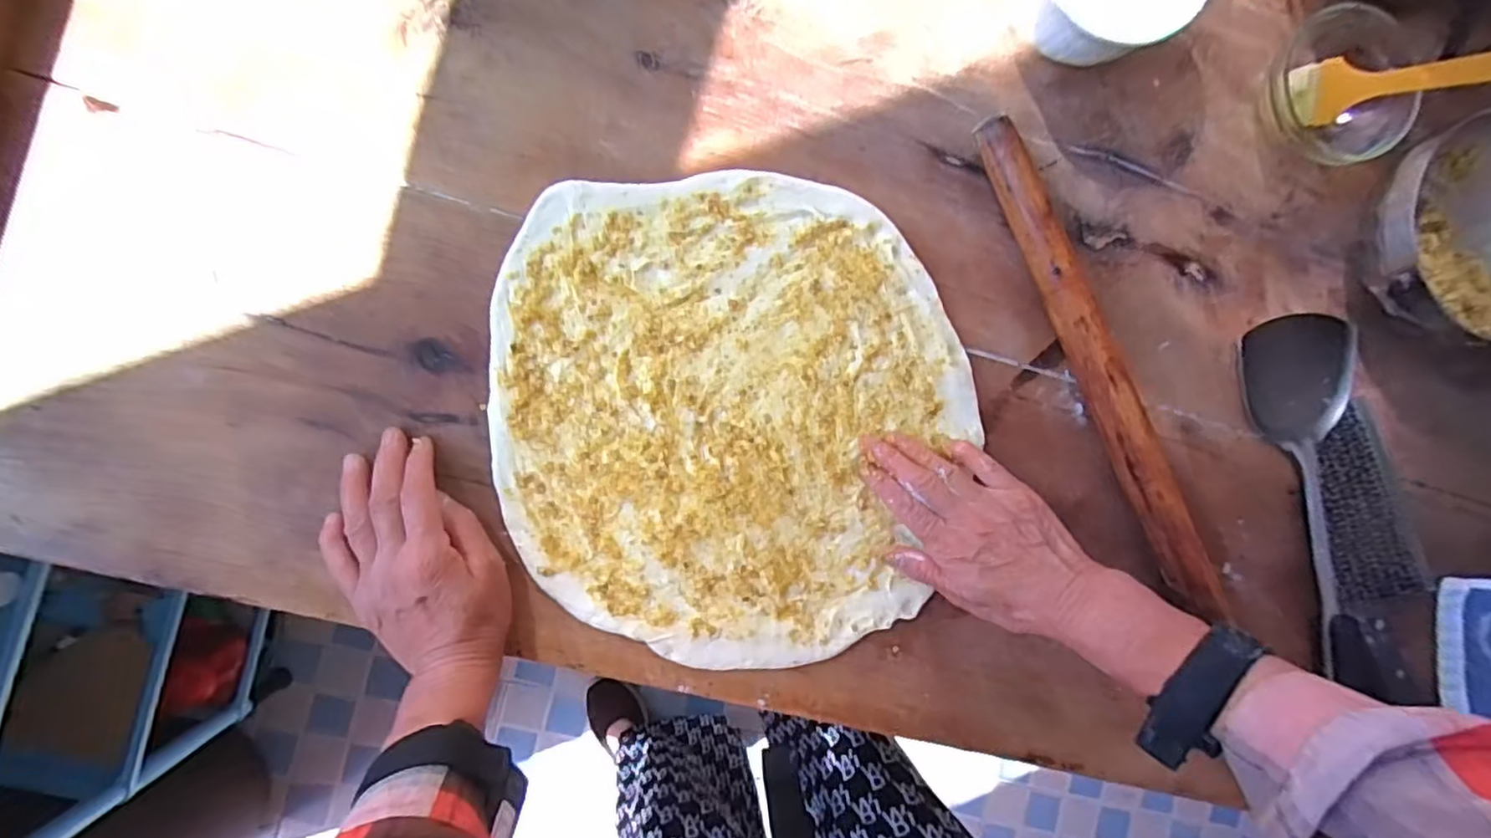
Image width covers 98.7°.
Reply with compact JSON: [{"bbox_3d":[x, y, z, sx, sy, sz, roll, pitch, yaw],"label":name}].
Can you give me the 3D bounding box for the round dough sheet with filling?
[{"bbox_3d":[-0.004,0.000,0.420,0.302,0.008,0.309,0,90,-6],"label":"round dough sheet with filling"}]

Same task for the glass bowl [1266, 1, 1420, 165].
[{"bbox_3d":[0.413,-0.232,0.447,0.100,0.042,0.106,0,90,-6],"label":"glass bowl"}]

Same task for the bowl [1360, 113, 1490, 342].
[{"bbox_3d":[0.492,-0.120,0.443,0.148,0.067,0.141,0,91,-6],"label":"bowl"}]

